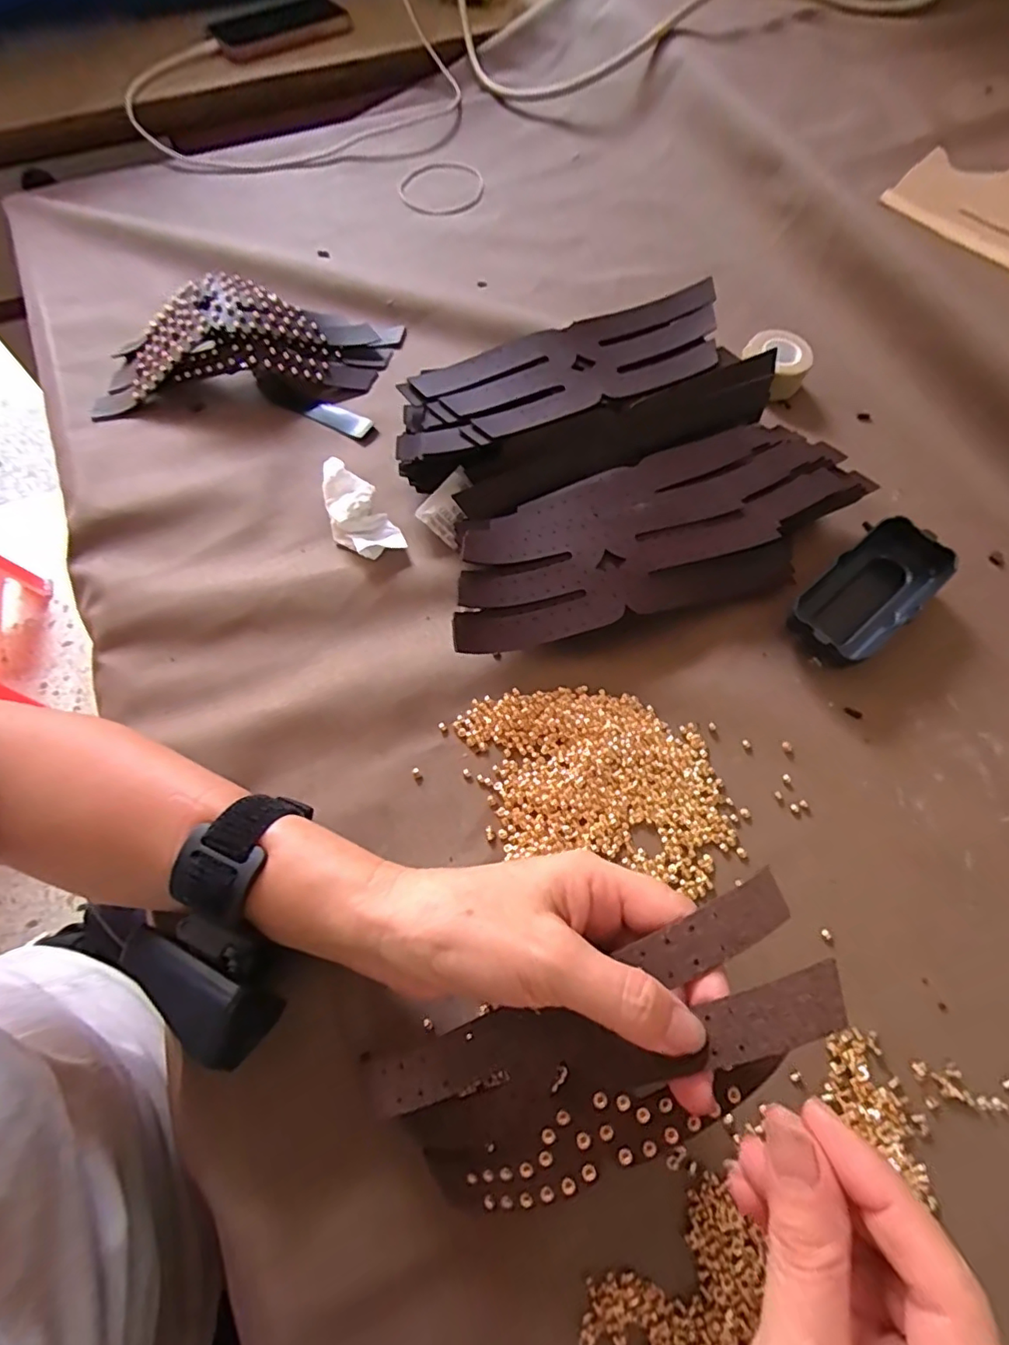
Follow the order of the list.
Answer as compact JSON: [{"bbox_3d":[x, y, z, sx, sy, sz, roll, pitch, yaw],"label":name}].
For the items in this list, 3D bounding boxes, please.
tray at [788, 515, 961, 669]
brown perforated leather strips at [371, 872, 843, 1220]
[{"bbox_3d":[0.221,-0.045,0.353,0.109,0.027,0.053,-40,73,-17],"label":"tray"},{"bbox_3d":[0.037,0.143,0.218,0.174,0.040,0.070,-32,69,8],"label":"brown perforated leather strips"}]

